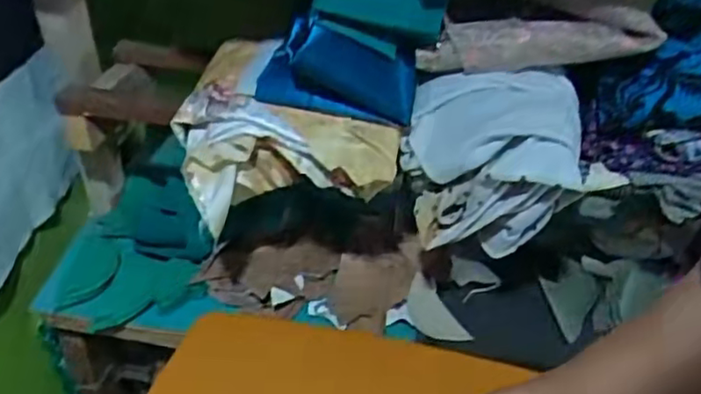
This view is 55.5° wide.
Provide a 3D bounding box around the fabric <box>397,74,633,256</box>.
[{"bbox_3d":[0.163,-0.037,0.727,0.200,0.175,0.122,15,39,14],"label":"fabric"}]

